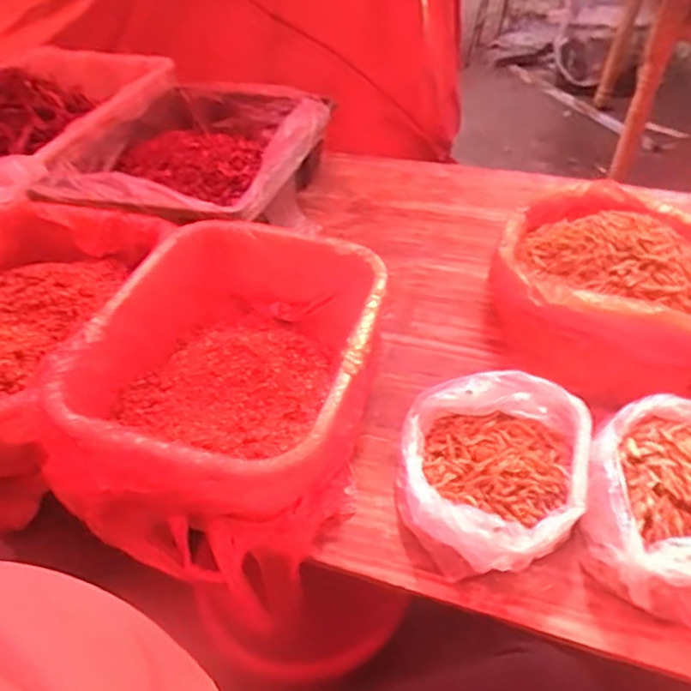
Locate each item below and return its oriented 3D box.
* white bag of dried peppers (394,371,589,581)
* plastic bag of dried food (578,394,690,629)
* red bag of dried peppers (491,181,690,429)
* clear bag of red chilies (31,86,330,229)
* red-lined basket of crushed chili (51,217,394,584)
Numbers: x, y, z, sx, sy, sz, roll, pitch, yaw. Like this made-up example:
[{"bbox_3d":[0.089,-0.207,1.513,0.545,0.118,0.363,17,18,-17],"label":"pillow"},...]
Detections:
[{"bbox_3d":[0.160,0.135,0.685,0.198,0.081,0.213,2,42,5],"label":"white bag of dried peppers"},{"bbox_3d":[0.339,0.164,0.657,0.172,0.075,0.231,10,43,14],"label":"plastic bag of dried food"},{"bbox_3d":[0.370,-0.085,0.872,0.322,0.135,0.340,-22,45,-20],"label":"red bag of dried peppers"},{"bbox_3d":[-0.268,-0.314,1.139,0.419,0.151,0.484,10,43,13],"label":"clear bag of red chilies"},{"bbox_3d":[-0.135,0.040,0.777,0.328,0.169,0.403,5,43,9],"label":"red-lined basket of crushed chili"}]

